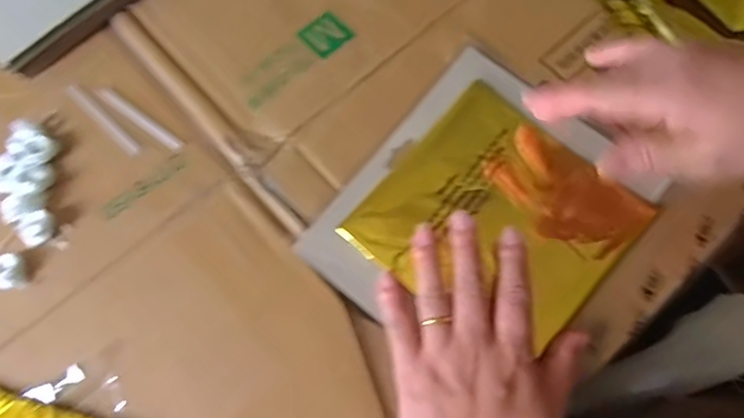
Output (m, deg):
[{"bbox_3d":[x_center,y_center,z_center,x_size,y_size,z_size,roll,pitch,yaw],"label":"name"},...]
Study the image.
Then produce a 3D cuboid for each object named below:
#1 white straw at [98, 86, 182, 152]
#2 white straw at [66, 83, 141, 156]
[{"bbox_3d":[-0.166,-0.065,0.406,0.081,0.004,0.010,35,75,15],"label":"white straw"},{"bbox_3d":[-0.192,-0.065,0.403,0.080,0.004,0.010,42,76,16],"label":"white straw"}]

